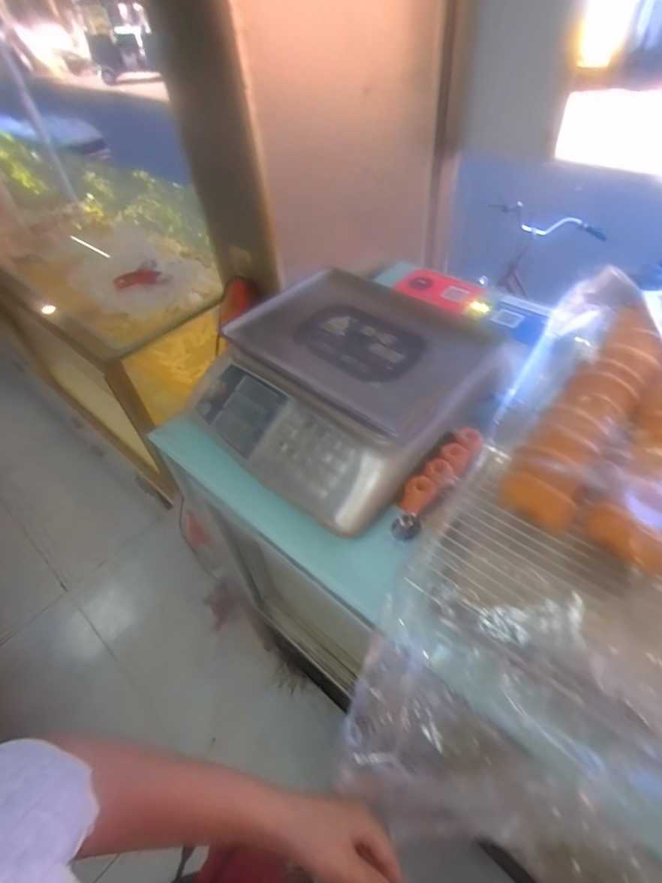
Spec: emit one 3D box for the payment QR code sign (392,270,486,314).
[{"bbox_3d":[0.211,-0.291,0.837,0.143,0.008,0.138,25,48,16],"label":"payment QR code sign"}]

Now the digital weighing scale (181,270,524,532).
[{"bbox_3d":[0.015,-0.088,0.594,0.316,0.090,0.339,35,60,30],"label":"digital weighing scale"}]

